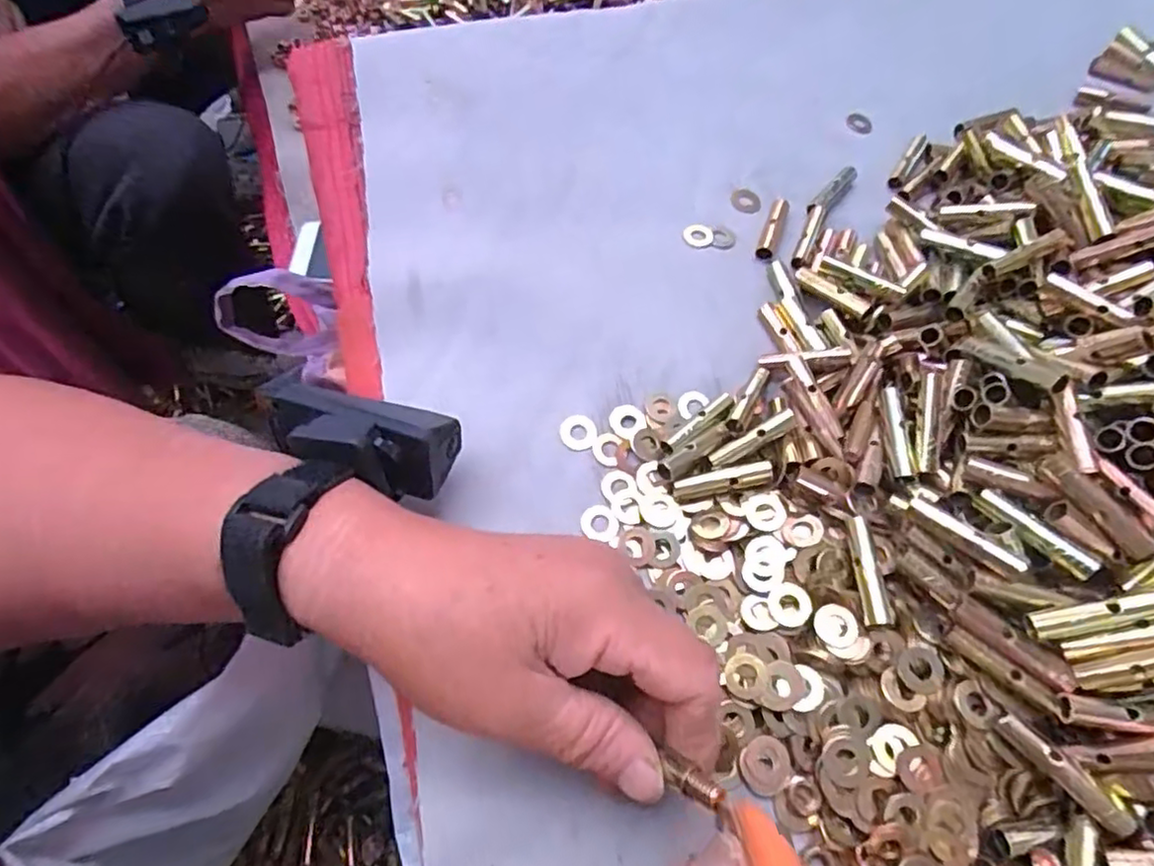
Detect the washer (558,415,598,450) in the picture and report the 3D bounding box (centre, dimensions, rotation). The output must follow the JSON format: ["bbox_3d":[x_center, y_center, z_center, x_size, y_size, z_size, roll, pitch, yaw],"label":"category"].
[{"bbox_3d":[0.001,-0.001,0.303,0.017,0.004,0.017,1,63,-2],"label":"washer"}]

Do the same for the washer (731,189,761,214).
[{"bbox_3d":[0.098,-0.135,0.379,0.018,0.004,0.021,24,61,-8],"label":"washer"}]

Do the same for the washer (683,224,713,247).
[{"bbox_3d":[0.067,-0.109,0.359,0.016,0.004,0.014,16,64,5],"label":"washer"}]

